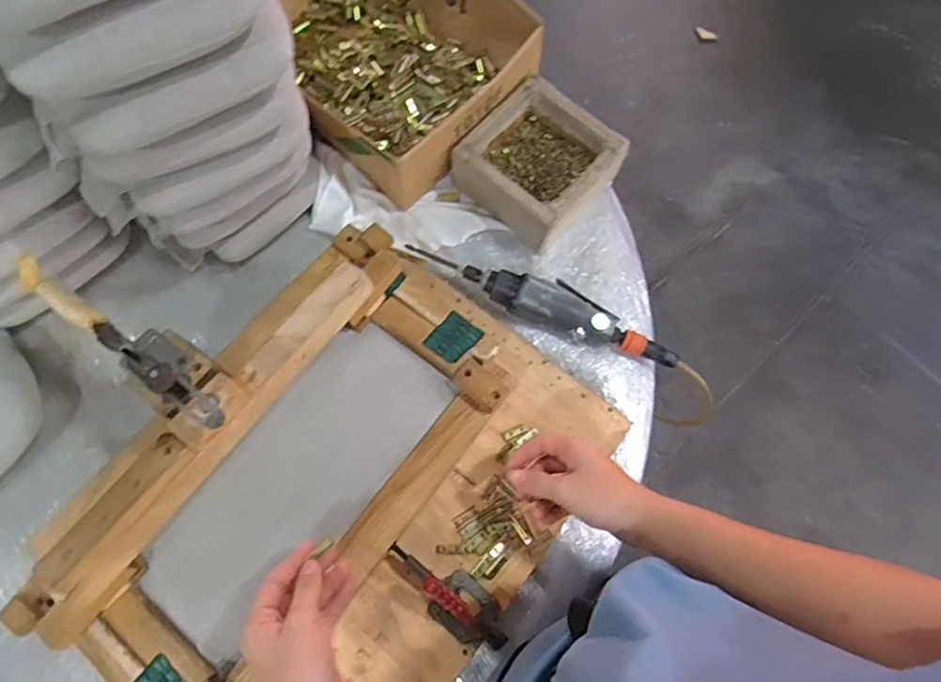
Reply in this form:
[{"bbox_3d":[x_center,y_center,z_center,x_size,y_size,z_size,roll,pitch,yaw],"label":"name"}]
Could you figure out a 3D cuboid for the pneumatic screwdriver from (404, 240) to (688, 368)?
[{"bbox_3d":[0.096,-0.057,0.713,0.343,0.044,0.066,21,73,5],"label":"pneumatic screwdriver"}]

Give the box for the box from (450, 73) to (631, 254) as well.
[{"bbox_3d":[0.089,-0.233,0.748,0.168,0.068,0.175,41,76,10],"label":"box"}]

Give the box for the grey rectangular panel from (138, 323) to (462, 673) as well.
[{"bbox_3d":[-0.178,0.144,0.598,0.145,0.019,0.351,38,75,9],"label":"grey rectangular panel"}]

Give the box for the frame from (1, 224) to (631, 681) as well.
[{"bbox_3d":[-0.127,0.150,0.580,0.405,0.137,0.528,37,75,9],"label":"frame"}]

